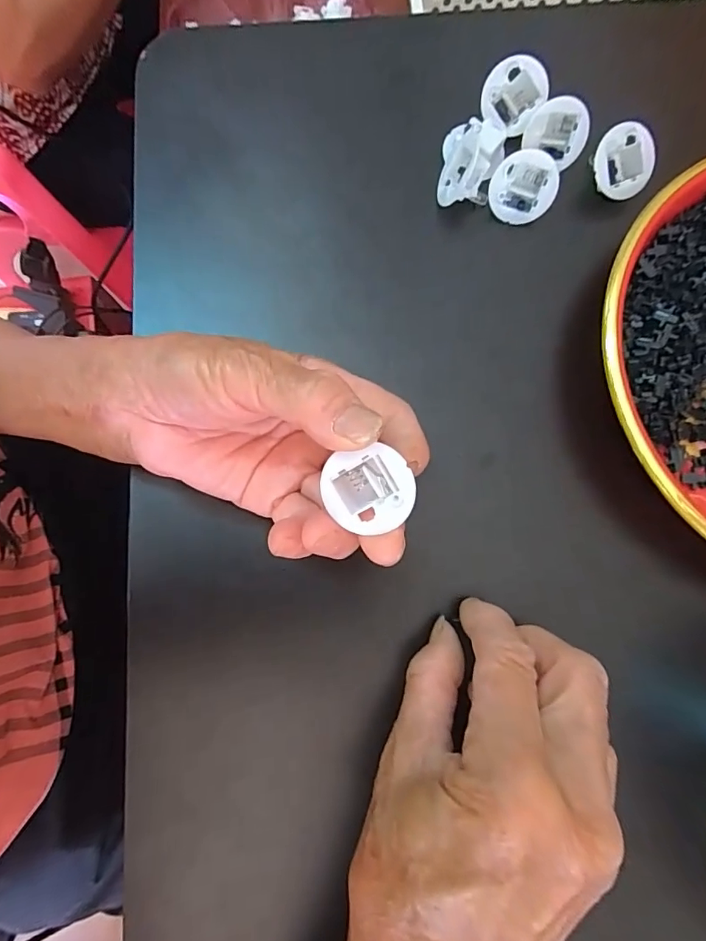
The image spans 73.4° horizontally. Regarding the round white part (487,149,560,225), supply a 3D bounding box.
[{"bbox_3d":[0.086,-0.143,0.239,0.032,0.033,0.005,-1,49,13],"label":"round white part"}]

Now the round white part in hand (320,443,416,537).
[{"bbox_3d":[0.006,0.006,0.166,0.030,0.008,0.028,-13,98,15],"label":"round white part in hand"}]

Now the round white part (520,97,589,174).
[{"bbox_3d":[0.106,-0.175,0.243,0.030,0.027,0.013,23,81,5],"label":"round white part"}]

